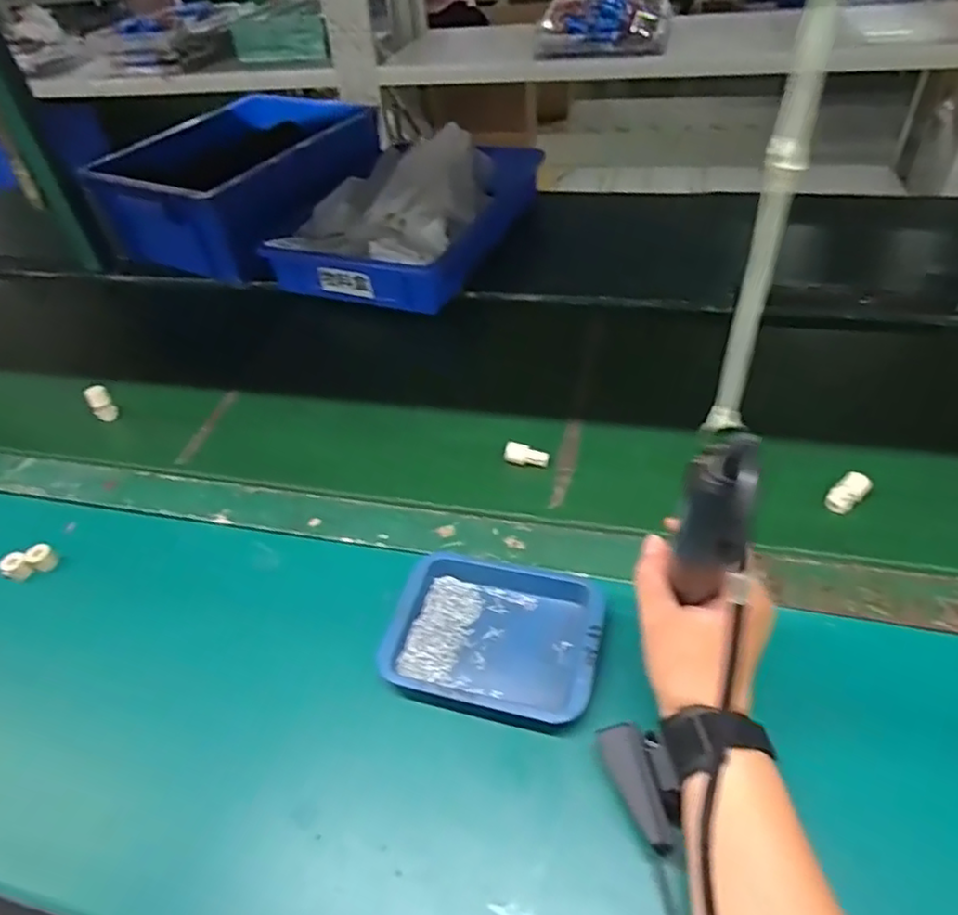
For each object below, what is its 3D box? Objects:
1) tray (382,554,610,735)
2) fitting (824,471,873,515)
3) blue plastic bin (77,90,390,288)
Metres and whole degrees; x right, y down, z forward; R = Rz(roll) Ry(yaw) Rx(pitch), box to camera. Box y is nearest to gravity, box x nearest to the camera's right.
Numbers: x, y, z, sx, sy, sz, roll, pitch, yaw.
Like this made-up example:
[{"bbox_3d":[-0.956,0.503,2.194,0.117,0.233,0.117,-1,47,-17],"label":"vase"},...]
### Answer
[{"bbox_3d":[0.014,0.134,0.499,0.155,0.026,0.131,8,45,16],"label":"tray"},{"bbox_3d":[0.334,0.032,0.581,0.038,0.024,0.022,-32,48,-24],"label":"fitting"},{"bbox_3d":[-0.389,-0.465,1.093,0.315,0.162,0.406,19,49,25],"label":"blue plastic bin"}]

